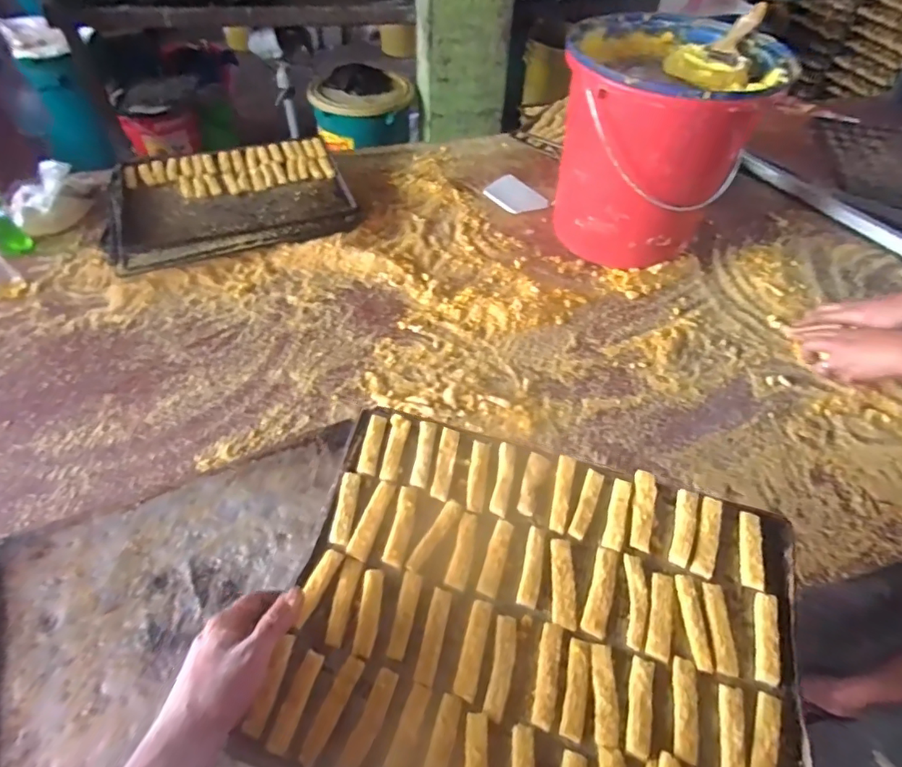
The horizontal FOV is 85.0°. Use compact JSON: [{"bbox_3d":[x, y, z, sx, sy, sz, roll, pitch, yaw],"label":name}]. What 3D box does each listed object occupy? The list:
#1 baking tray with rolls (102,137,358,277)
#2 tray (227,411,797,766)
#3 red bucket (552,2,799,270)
[{"bbox_3d":[-0.459,-0.381,1.030,0.478,0.042,0.360,-16,55,-14],"label":"baking tray with rolls"},{"bbox_3d":[0.073,0.205,0.429,0.415,0.022,0.317,16,54,9],"label":"tray"},{"bbox_3d":[0.358,-0.429,0.914,0.315,0.340,0.336,1,53,-2],"label":"red bucket"}]

